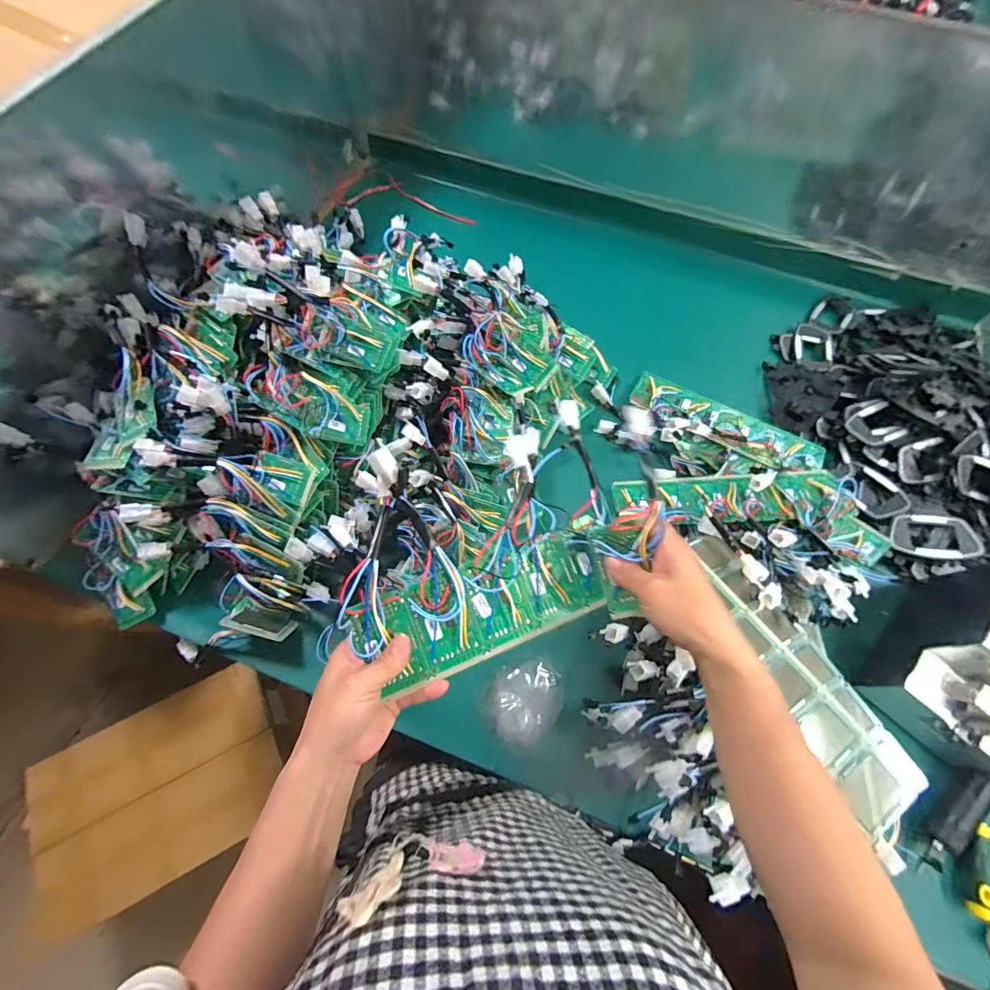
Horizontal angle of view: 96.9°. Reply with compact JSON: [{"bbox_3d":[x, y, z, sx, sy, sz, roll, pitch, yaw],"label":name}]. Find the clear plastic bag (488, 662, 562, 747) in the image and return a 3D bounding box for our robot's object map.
[{"bbox_3d":[0.037,0.247,0.520,0.086,0.029,0.085,-8,67,-4],"label":"clear plastic bag"}]

